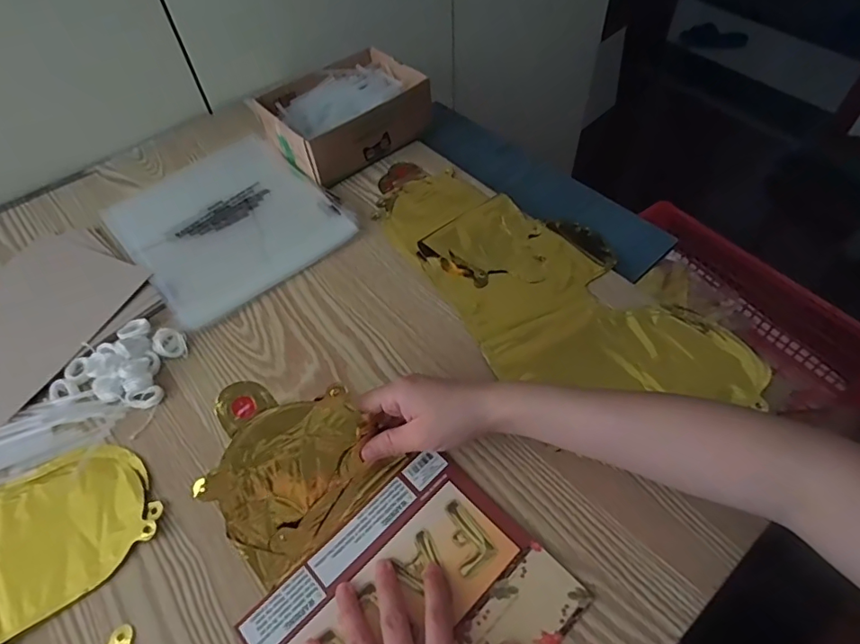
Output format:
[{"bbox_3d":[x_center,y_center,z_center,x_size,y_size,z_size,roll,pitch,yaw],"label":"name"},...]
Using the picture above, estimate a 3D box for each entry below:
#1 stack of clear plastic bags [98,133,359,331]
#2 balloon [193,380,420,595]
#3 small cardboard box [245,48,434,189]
[{"bbox_3d":[-0.228,-0.115,0.587,0.208,0.021,0.222,-36,60,-21],"label":"stack of clear plastic bags"},{"bbox_3d":[-0.097,0.101,0.381,0.134,0.132,0.018,-35,21,-15],"label":"balloon"},{"bbox_3d":[-0.105,-0.261,0.647,0.189,0.057,0.141,-37,60,-21],"label":"small cardboard box"}]

